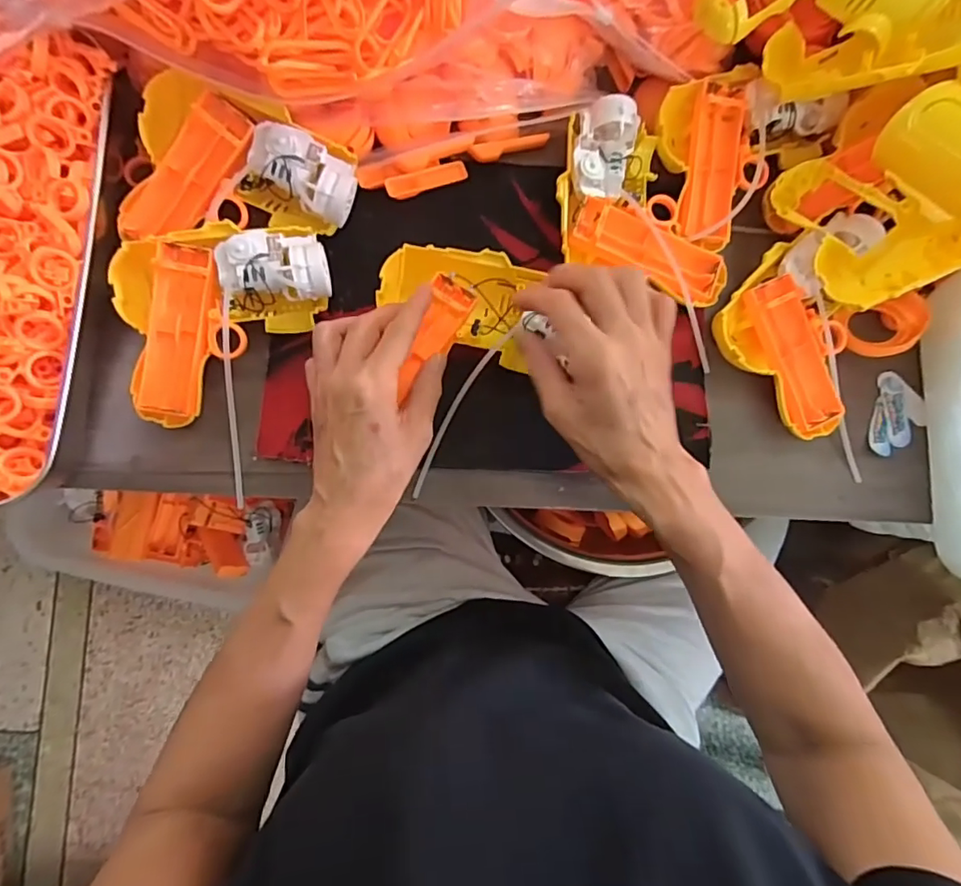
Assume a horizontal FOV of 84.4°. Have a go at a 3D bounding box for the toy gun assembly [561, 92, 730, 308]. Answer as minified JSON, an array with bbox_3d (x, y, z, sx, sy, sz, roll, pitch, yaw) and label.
[{"bbox_3d":[0.121,-0.172,0.384,0.136,0.035,0.112,19,84,-2],"label":"toy gun assembly"}]

